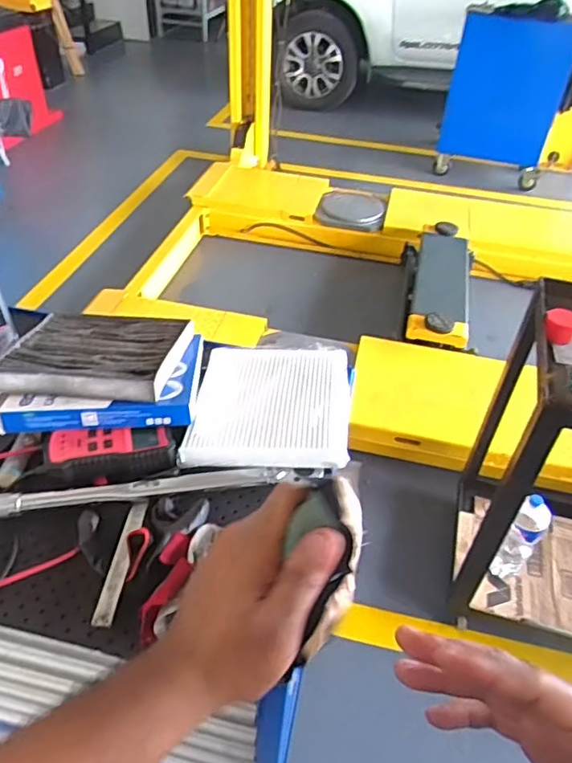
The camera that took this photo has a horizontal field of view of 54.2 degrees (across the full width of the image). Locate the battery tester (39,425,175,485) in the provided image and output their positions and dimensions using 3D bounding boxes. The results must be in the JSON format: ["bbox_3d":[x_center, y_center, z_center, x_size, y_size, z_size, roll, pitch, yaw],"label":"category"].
[{"bbox_3d":[-0.208,0.087,0.668,0.147,0.040,0.070,-8,44,-12],"label":"battery tester"}]

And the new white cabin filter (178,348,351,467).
[{"bbox_3d":[-0.017,0.021,0.729,0.195,0.032,0.212,5,43,1],"label":"new white cabin filter"}]

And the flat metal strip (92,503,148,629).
[{"bbox_3d":[-0.171,0.184,0.585,0.019,0.009,0.141,-1,39,5],"label":"flat metal strip"}]

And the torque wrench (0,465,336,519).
[{"bbox_3d":[-0.169,0.122,0.635,0.453,0.028,0.033,-4,43,-8],"label":"torque wrench"}]

